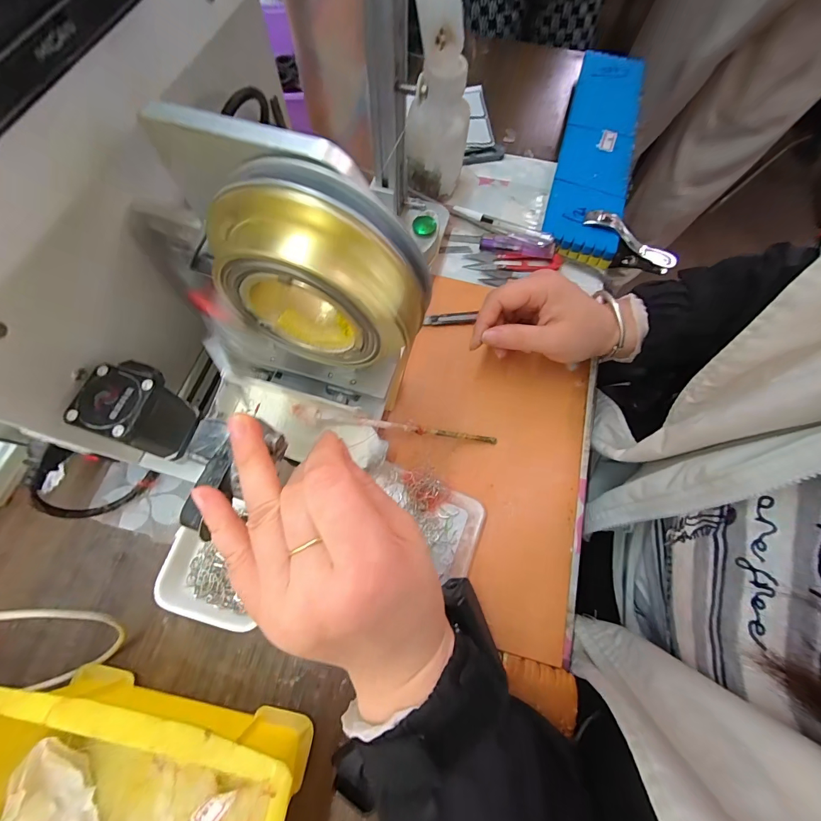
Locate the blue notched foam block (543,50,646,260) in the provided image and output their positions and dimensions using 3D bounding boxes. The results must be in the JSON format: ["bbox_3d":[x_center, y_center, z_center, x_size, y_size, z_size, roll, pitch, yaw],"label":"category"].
[{"bbox_3d":[0.226,-0.322,0.450,0.080,0.031,0.338,16,69,4],"label":"blue notched foam block"}]

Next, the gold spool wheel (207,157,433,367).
[{"bbox_3d":[-0.045,-0.067,0.194,0.108,0.094,0.043,18,69,5],"label":"gold spool wheel"}]

